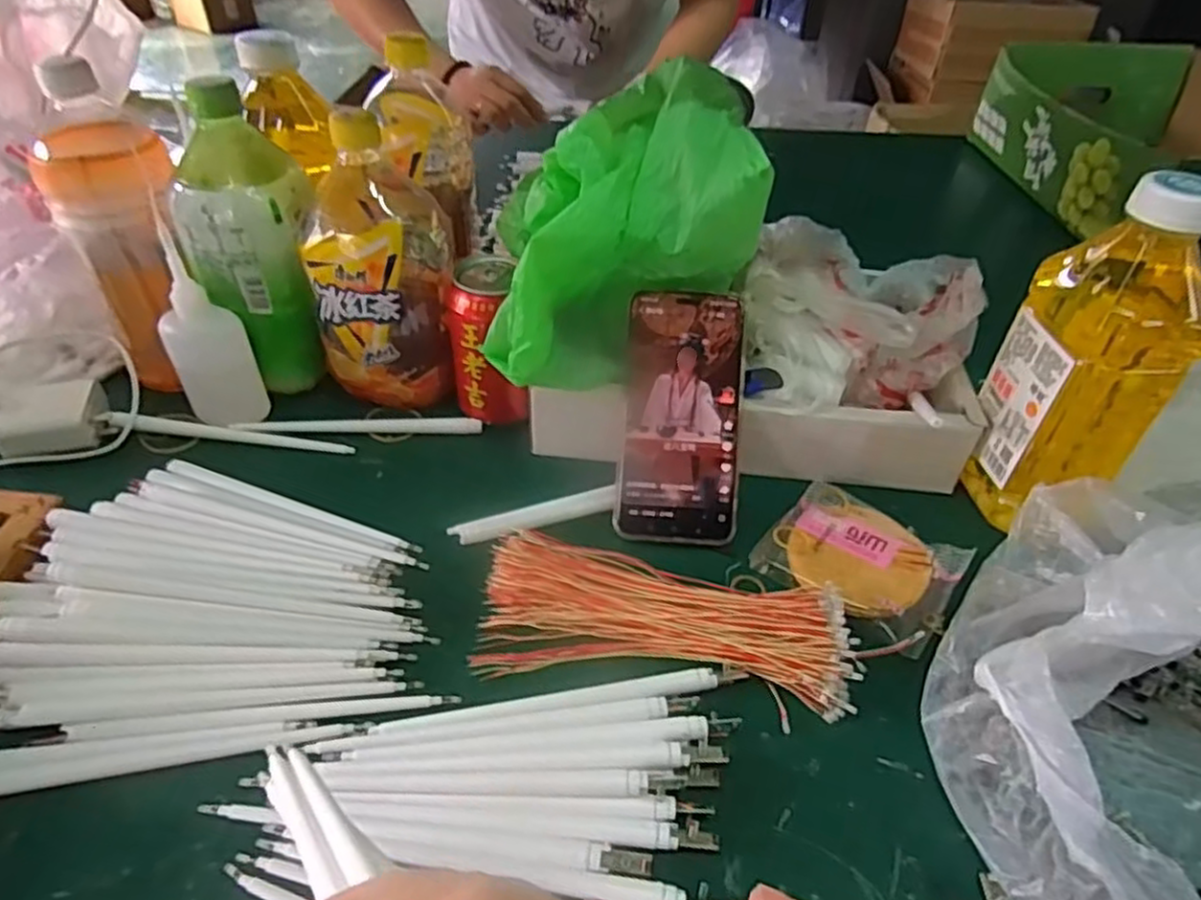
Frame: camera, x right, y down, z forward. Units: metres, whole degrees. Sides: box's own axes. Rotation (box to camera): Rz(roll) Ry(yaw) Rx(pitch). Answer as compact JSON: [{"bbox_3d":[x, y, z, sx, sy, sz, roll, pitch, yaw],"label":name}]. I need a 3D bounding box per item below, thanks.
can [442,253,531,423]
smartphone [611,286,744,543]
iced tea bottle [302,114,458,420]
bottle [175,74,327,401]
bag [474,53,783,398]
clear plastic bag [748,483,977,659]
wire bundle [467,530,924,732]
[{"bbox_3d":[-0.083,-0.077,0.531,0.052,0.112,0.056,2,41,-2],"label":"can"},{"bbox_3d":[0.053,-0.021,0.467,0.075,0.160,0.009,5,-3,2],"label":"smartphone"},{"bbox_3d":[-0.156,-0.134,0.517,0.093,0.191,0.102,-9,43,-13],"label":"iced tea bottle"},{"bbox_3d":[-0.237,-0.137,0.504,0.080,0.200,0.061,-4,42,-8],"label":"bottle"},{"bbox_3d":[0.013,-0.124,0.444,0.160,0.168,0.095,0,43,-2],"label":"bag"},{"bbox_3d":[0.162,0.068,0.450,0.105,0.016,0.095,30,48,27],"label":"clear plastic bag"},{"bbox_3d":[0.045,0.096,0.403,0.225,0.017,0.085,11,42,9],"label":"wire bundle"}]

